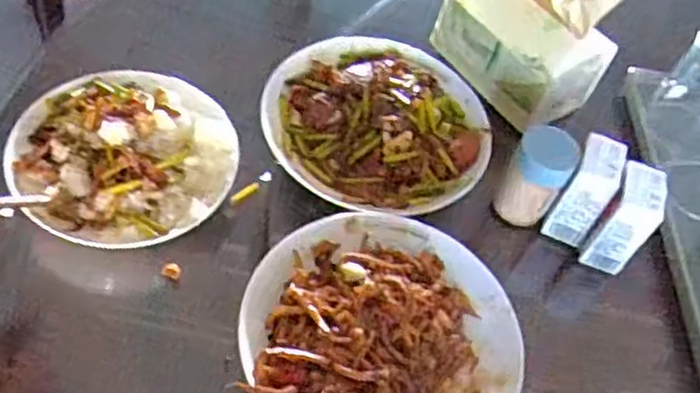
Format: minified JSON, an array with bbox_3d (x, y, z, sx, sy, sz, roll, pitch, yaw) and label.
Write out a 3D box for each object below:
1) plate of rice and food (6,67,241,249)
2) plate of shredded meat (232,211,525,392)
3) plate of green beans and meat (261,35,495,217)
[{"bbox_3d":[-0.203,-0.042,0.662,0.191,0.053,0.179,2,48,-2],"label":"plate of rice and food"},{"bbox_3d":[0.024,0.100,0.521,0.192,0.062,0.195,2,48,-2],"label":"plate of shredded meat"},{"bbox_3d":[0.030,-0.071,0.650,0.191,0.048,0.188,2,48,-2],"label":"plate of green beans and meat"}]

